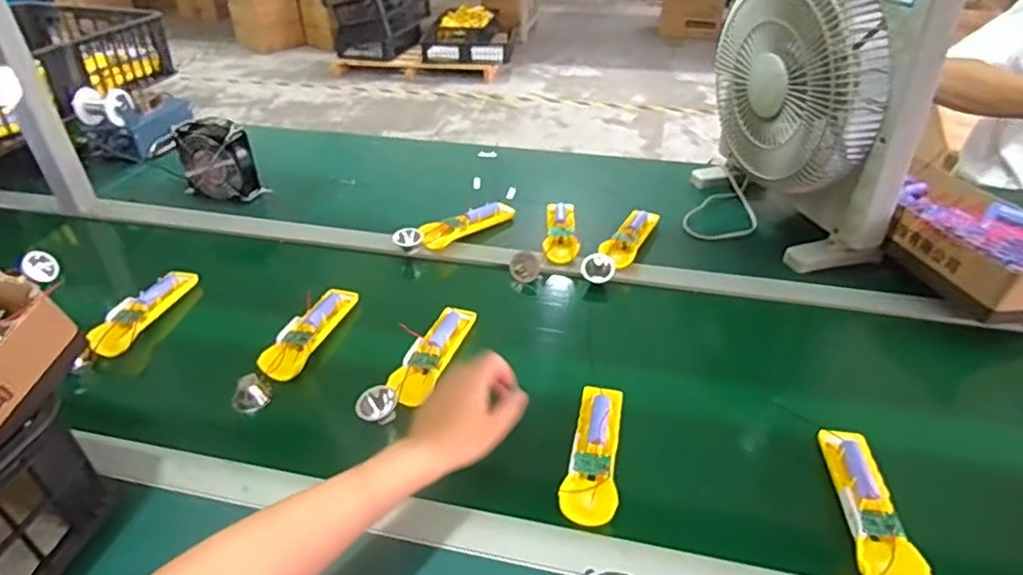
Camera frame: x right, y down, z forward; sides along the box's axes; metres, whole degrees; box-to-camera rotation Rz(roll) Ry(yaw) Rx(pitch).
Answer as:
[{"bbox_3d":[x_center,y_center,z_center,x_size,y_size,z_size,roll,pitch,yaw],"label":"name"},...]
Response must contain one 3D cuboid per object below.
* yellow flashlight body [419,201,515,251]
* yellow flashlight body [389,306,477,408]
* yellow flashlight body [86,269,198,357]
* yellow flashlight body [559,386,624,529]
[{"bbox_3d":[-0.064,-0.100,0.970,0.171,0.033,0.042,-26,44,-30],"label":"yellow flashlight body"},{"bbox_3d":[-0.093,0.075,0.737,0.043,0.022,0.171,12,39,17],"label":"yellow flashlight body"},{"bbox_3d":[-0.484,0.029,0.801,0.051,0.023,0.163,6,37,9],"label":"yellow flashlight body"},{"bbox_3d":[0.087,0.163,0.621,0.051,0.024,0.168,9,38,12],"label":"yellow flashlight body"}]

